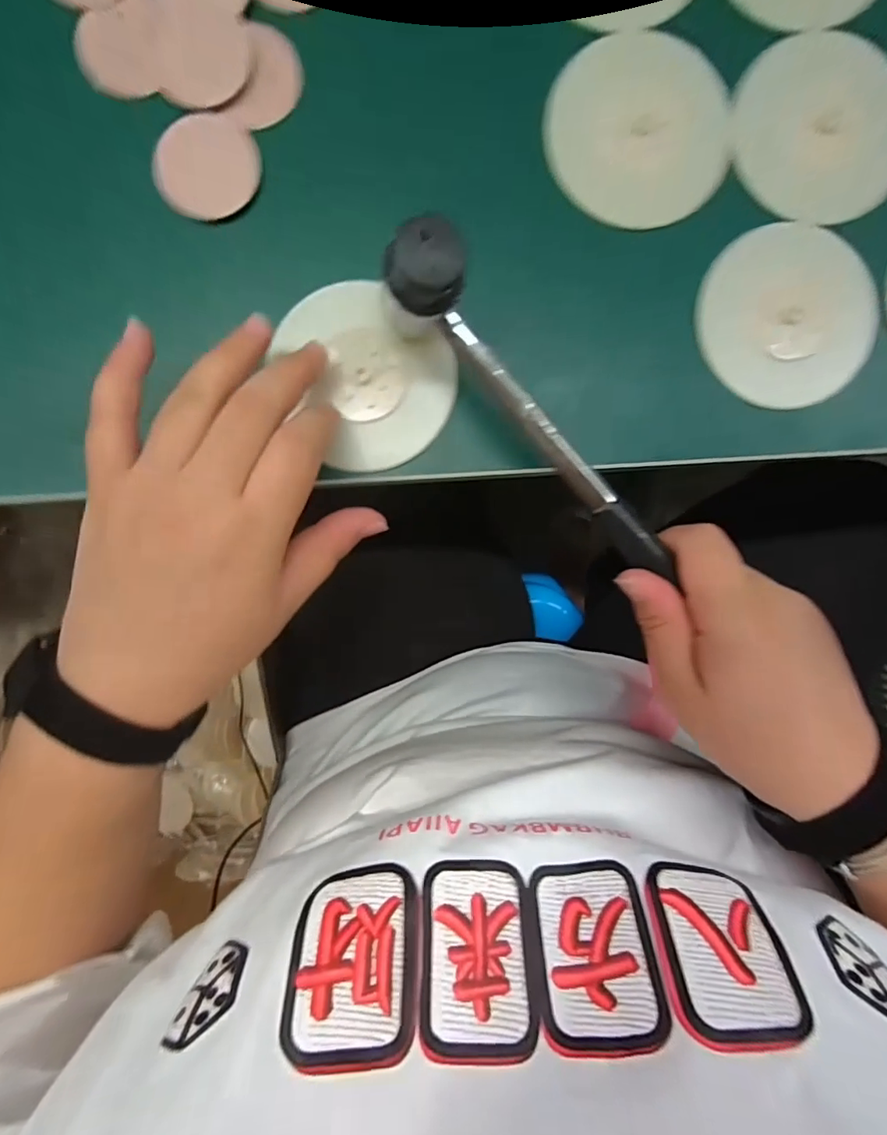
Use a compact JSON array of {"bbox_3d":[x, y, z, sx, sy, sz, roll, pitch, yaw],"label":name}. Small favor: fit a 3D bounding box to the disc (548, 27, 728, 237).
[{"bbox_3d":[0.092,-0.206,0.249,0.085,0.004,0.082,-7,96,-4],"label":"disc"}]

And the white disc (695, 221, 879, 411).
[{"bbox_3d":[0.169,-0.122,0.256,0.088,0.007,0.077,41,92,-5],"label":"white disc"}]

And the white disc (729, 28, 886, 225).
[{"bbox_3d":[0.181,-0.210,0.251,0.085,0.005,0.081,0,95,-3],"label":"white disc"}]

